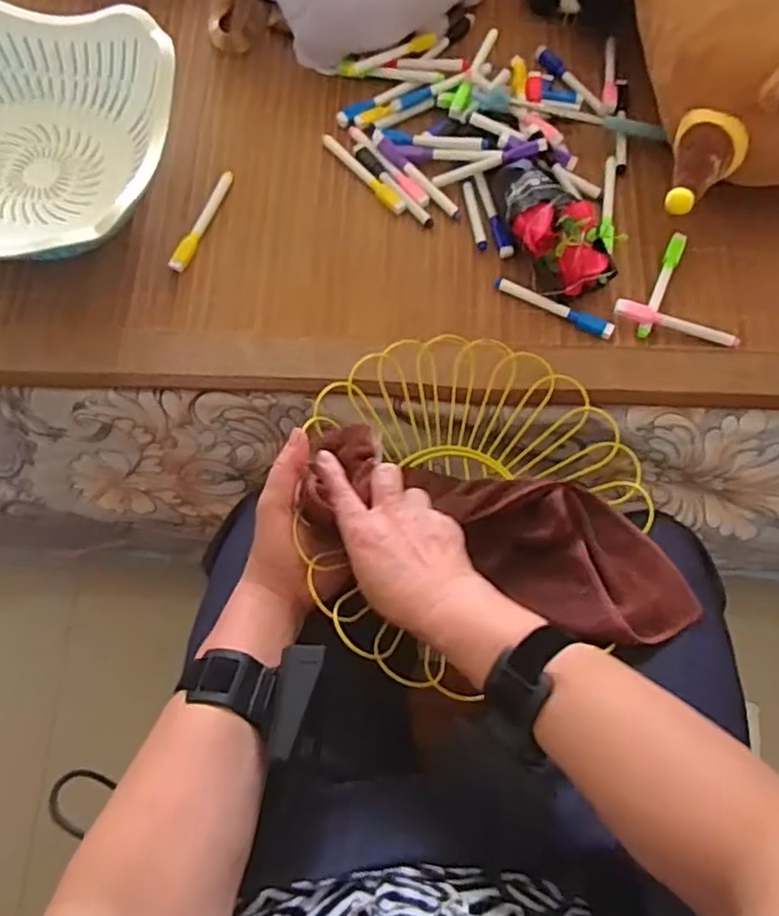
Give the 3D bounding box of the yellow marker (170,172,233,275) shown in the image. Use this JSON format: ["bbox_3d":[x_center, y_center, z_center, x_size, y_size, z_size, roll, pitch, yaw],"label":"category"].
[{"bbox_3d":[-0.176,-0.224,0.625,0.015,0.008,0.117,19,74,5],"label":"yellow marker"}]

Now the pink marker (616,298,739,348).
[{"bbox_3d":[0.254,-0.119,0.588,0.112,0.017,0.018,15,73,4],"label":"pink marker"}]

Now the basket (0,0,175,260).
[{"bbox_3d":[-0.325,-0.281,0.602,0.260,0.092,0.253,6,73,2],"label":"basket"}]

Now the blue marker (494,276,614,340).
[{"bbox_3d":[0.149,-0.138,0.604,0.112,0.011,0.013,29,75,8],"label":"blue marker"}]

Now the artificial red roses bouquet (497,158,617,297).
[{"bbox_3d":[0.145,-0.213,0.607,0.078,0.052,0.142,-22,74,-7],"label":"artificial red roses bouquet"}]

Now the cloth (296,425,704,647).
[{"bbox_3d":[0.086,0.055,0.530,0.301,0.069,0.119,24,74,3],"label":"cloth"}]

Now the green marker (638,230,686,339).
[{"bbox_3d":[0.251,-0.159,0.610,0.014,0.009,0.114,22,74,6],"label":"green marker"}]

